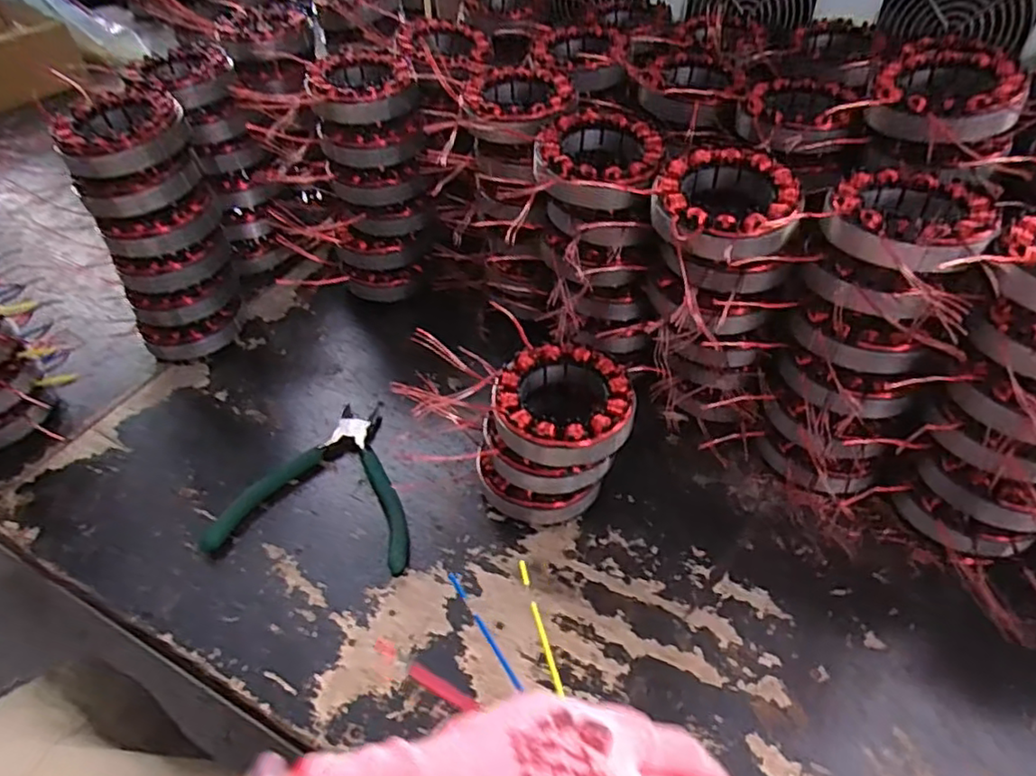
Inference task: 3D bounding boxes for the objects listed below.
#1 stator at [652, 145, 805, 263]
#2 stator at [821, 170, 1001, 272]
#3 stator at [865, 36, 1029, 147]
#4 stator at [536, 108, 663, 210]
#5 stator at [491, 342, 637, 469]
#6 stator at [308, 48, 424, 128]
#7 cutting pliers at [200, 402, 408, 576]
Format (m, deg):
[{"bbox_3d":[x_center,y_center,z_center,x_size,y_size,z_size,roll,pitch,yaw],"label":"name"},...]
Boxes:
[{"bbox_3d":[0.127,-0.117,0.396,0.083,0.025,0.087,4,47,8],"label":"stator"},{"bbox_3d":[0.227,-0.099,0.365,0.083,0.026,0.085,-2,46,2],"label":"stator"},{"bbox_3d":[0.276,-0.190,0.413,0.081,0.034,0.099,15,50,18],"label":"stator"},{"bbox_3d":[0.053,-0.154,0.429,0.081,0.030,0.098,3,47,7],"label":"stator"},{"bbox_3d":[0.029,0.013,0.407,0.087,0.038,0.091,-2,46,2],"label":"stator"},{"bbox_3d":[-0.124,-0.244,0.521,0.083,0.033,0.092,-11,47,-7],"label":"stator"},{"bbox_3d":[-0.133,0.061,0.459,0.134,0.012,0.136,3,47,7],"label":"cutting pliers"}]

